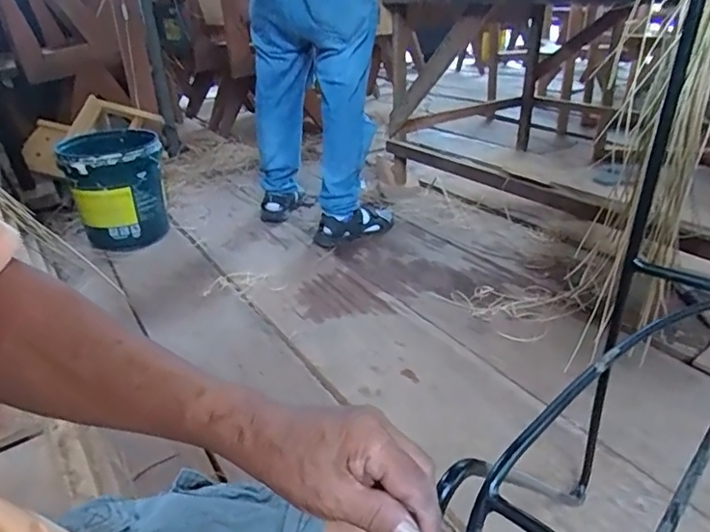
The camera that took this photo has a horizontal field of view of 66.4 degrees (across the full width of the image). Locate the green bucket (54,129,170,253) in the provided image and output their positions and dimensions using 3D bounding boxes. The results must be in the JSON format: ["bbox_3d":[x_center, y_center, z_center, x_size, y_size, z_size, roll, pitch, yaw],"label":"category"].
[{"bbox_3d":[-0.770,-0.254,1.782,0.296,0.329,0.295,-18,32,-22],"label":"green bucket"}]

